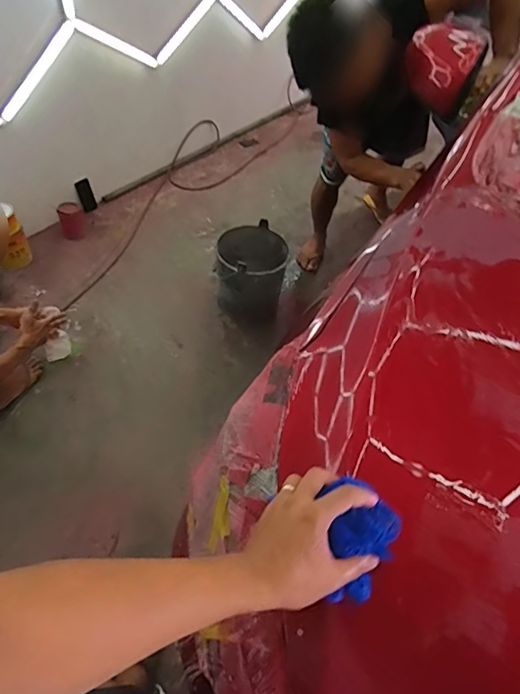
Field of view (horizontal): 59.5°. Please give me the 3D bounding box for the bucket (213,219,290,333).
[{"bbox_3d":[-0.040,-0.263,1.829,0.288,0.286,0.276,5,51,-2],"label":"bucket"}]

